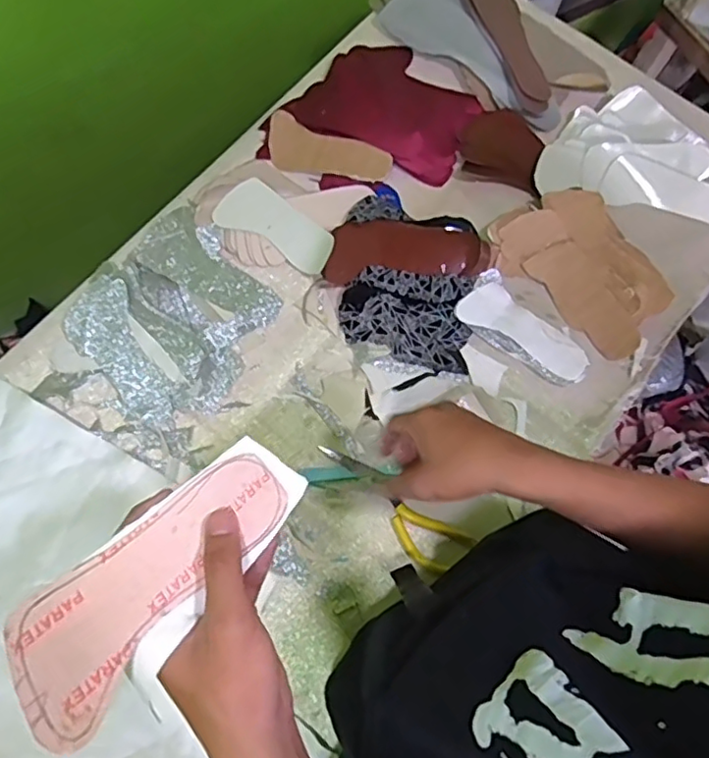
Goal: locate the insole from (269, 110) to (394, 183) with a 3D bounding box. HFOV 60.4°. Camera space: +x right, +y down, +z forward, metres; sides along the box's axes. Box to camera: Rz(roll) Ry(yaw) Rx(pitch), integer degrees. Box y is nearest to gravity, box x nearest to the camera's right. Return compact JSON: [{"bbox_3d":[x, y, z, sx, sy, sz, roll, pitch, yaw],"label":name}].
[{"bbox_3d":[-0.039,-0.298,0.814,0.171,0.018,0.067,24,108,6],"label":"insole"}]

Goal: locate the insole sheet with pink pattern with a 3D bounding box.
[{"bbox_3d":[-0.102,0.099,0.325,0.067,0.025,0.165,42,63,10],"label":"insole sheet with pink pattern"}]

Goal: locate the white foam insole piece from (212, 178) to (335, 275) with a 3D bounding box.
[{"bbox_3d":[-0.096,-0.193,0.760,0.152,0.011,0.069,30,98,4],"label":"white foam insole piece"}]

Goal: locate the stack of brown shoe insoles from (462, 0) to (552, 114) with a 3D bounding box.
[{"bbox_3d":[0.213,-0.479,0.849,0.083,0.012,0.240,-18,81,-21],"label":"stack of brown shoe insoles"}]

